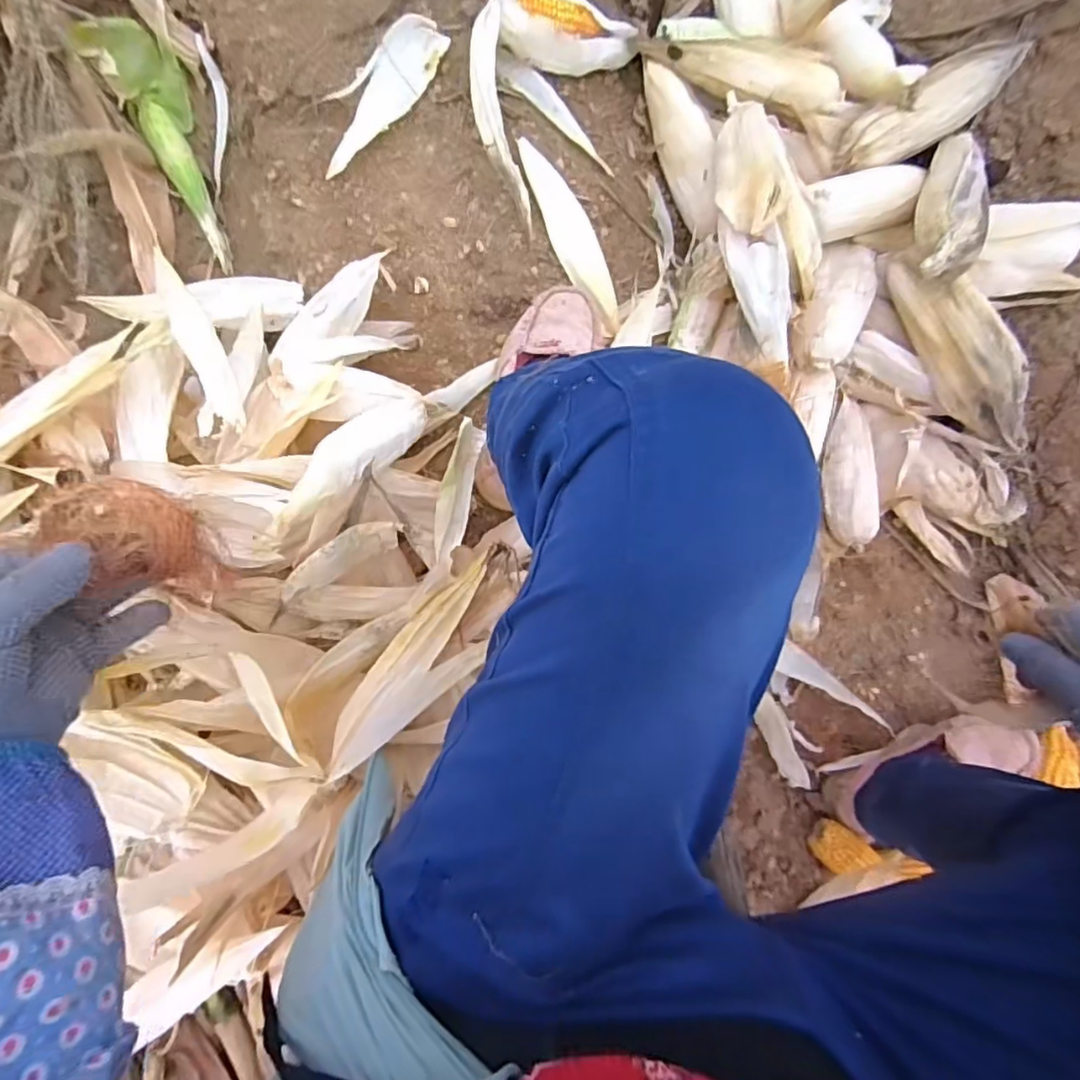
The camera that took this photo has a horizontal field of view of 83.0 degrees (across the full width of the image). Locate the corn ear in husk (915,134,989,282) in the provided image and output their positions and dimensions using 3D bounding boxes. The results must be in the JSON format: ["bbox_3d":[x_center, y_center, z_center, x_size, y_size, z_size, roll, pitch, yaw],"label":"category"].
[{"bbox_3d":[0.426,-0.347,0.622,0.063,0.049,0.201,19,69,-5],"label":"corn ear in husk"}]

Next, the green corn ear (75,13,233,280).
[{"bbox_3d":[-0.403,-0.451,0.681,0.080,0.078,0.268,-32,92,-3],"label":"green corn ear"}]

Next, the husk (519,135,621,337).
[{"bbox_3d":[0.038,-0.326,0.658,0.044,0.021,0.212,-30,92,-3],"label":"husk"}]

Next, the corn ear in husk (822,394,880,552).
[{"bbox_3d":[0.357,-0.076,0.708,0.054,0.037,0.166,0,90,-3],"label":"corn ear in husk"}]

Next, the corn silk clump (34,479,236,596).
[{"bbox_3d":[-0.223,-0.002,0.340,0.078,0.036,0.060,-2,89,-6],"label":"corn silk clump"}]

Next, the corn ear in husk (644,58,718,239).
[{"bbox_3d":[0.161,-0.437,0.671,0.045,0.046,0.187,-14,91,-3],"label":"corn ear in husk"}]

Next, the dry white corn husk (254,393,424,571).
[{"bbox_3d":[-0.166,-0.063,0.528,0.049,0.046,0.190,38,68,-4],"label":"dry white corn husk"}]

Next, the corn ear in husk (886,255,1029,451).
[{"bbox_3d":[0.441,-0.200,0.634,0.086,0.059,0.228,-20,91,-3],"label":"corn ear in husk"}]

